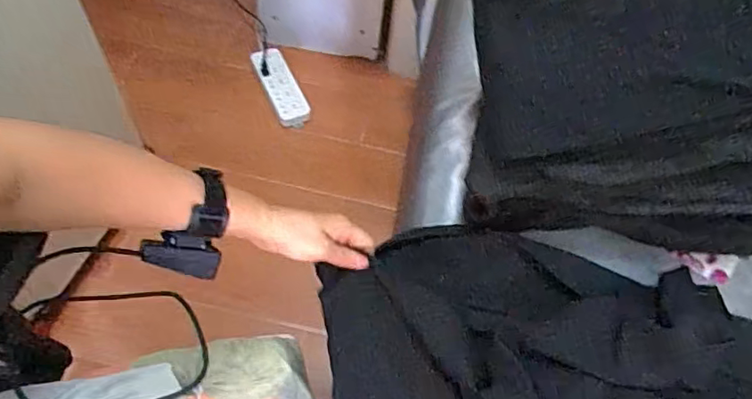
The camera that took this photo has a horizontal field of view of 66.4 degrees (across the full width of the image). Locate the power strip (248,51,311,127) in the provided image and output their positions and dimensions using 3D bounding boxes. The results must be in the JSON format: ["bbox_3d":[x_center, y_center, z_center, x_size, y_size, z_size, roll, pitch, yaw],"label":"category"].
[{"bbox_3d":[-0.228,-0.275,1.386,0.079,0.051,0.204,-20,62,-15],"label":"power strip"}]

